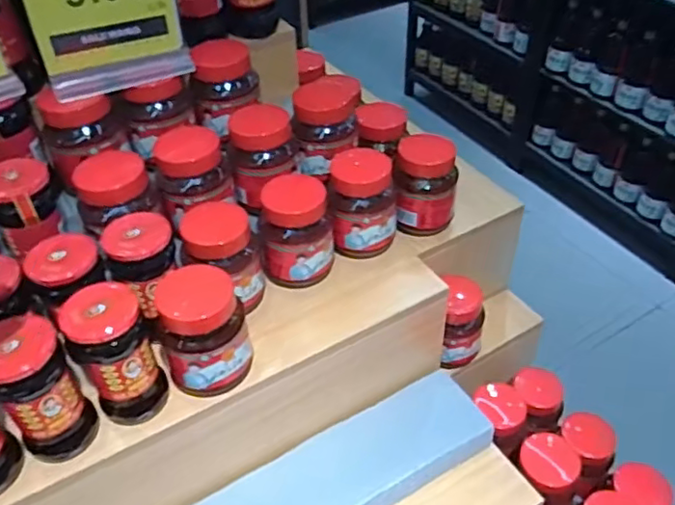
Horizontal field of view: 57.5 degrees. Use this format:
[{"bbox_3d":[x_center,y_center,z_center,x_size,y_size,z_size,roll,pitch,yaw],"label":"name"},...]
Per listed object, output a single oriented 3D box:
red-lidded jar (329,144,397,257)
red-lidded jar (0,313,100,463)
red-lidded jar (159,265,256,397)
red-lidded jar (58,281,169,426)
[{"bbox_3d":[0.031,-0.057,0.748,0.078,0.104,0.094,-1,43,2],"label":"red-lidded jar"},{"bbox_3d":[-0.263,0.122,0.546,0.062,0.136,0.064,-1,43,1],"label":"red-lidded jar"},{"bbox_3d":[-0.129,0.076,0.595,0.077,0.105,0.077,-1,43,1],"label":"red-lidded jar"},{"bbox_3d":[-0.201,0.096,0.566,0.063,0.139,0.058,-1,43,1],"label":"red-lidded jar"}]

